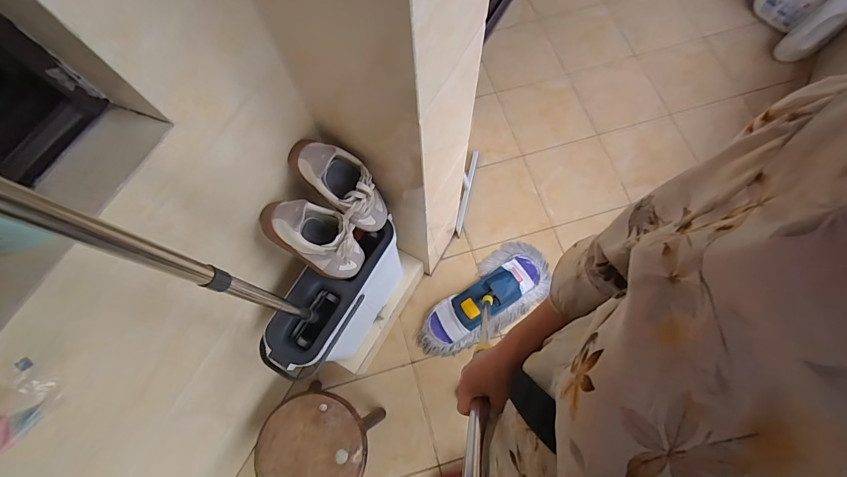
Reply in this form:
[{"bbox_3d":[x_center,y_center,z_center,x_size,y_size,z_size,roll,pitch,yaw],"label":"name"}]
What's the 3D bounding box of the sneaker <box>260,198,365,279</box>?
[{"bbox_3d":[-0.175,0.006,0.699,0.096,0.224,0.098,15,69,41],"label":"sneaker"}]

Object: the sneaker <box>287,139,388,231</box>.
[{"bbox_3d":[-0.132,-0.078,0.693,0.113,0.233,0.093,18,69,44],"label":"sneaker"}]

